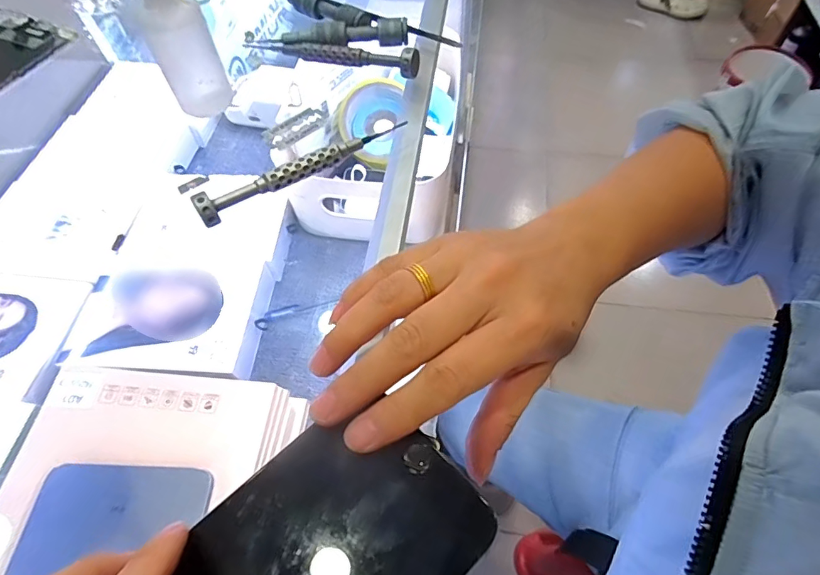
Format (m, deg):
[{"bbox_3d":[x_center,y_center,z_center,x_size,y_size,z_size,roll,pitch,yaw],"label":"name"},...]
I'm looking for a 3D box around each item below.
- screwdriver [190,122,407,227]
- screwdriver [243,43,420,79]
[{"bbox_3d":[-0.057,-0.069,0.257,0.126,0.015,0.012,-34,62,-17],"label":"screwdriver"},{"bbox_3d":[-0.056,-0.161,0.313,0.127,0.015,0.010,15,60,12],"label":"screwdriver"}]

